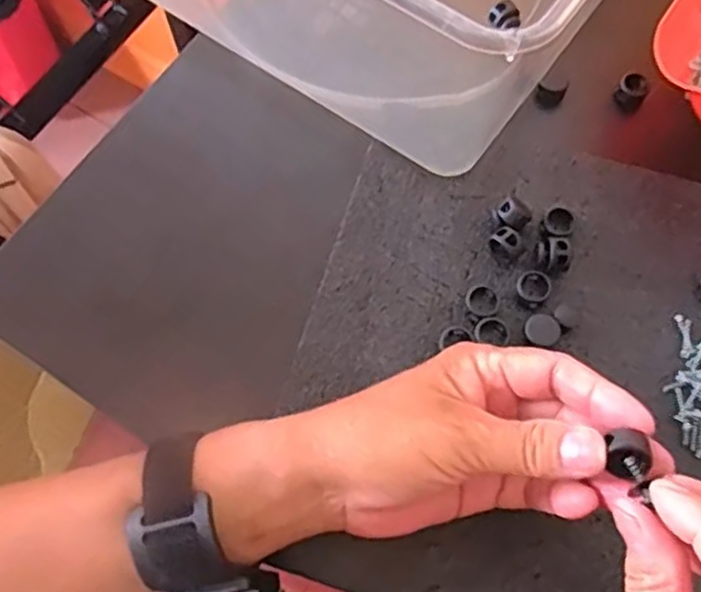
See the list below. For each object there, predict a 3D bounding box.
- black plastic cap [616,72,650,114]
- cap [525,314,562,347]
[{"bbox_3d":[0.163,-0.118,0.412,0.017,0.012,0.018,0,69,1],"label":"black plastic cap"},{"bbox_3d":[0.092,0.018,0.347,0.016,0.012,0.016,0,69,1],"label":"cap"}]

